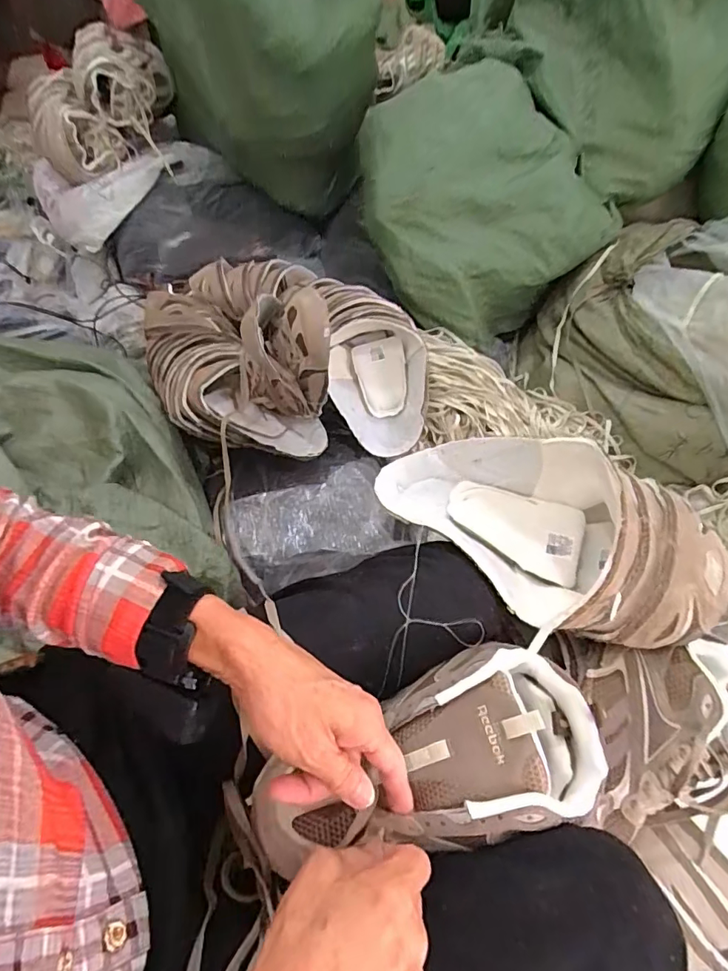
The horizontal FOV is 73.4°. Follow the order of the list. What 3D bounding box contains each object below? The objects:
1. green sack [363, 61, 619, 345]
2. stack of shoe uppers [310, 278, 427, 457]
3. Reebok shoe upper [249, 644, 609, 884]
[{"bbox_3d":[0.213,-0.541,0.949,0.404,0.310,0.343,-28,59,-17],"label":"green sack"},{"bbox_3d":[0.009,-0.217,0.829,0.158,0.128,0.328,-10,56,-6],"label":"stack of shoe uppers"},{"bbox_3d":[0.038,0.189,0.327,0.236,0.063,0.107,-21,57,-2],"label":"Reebok shoe upper"}]

